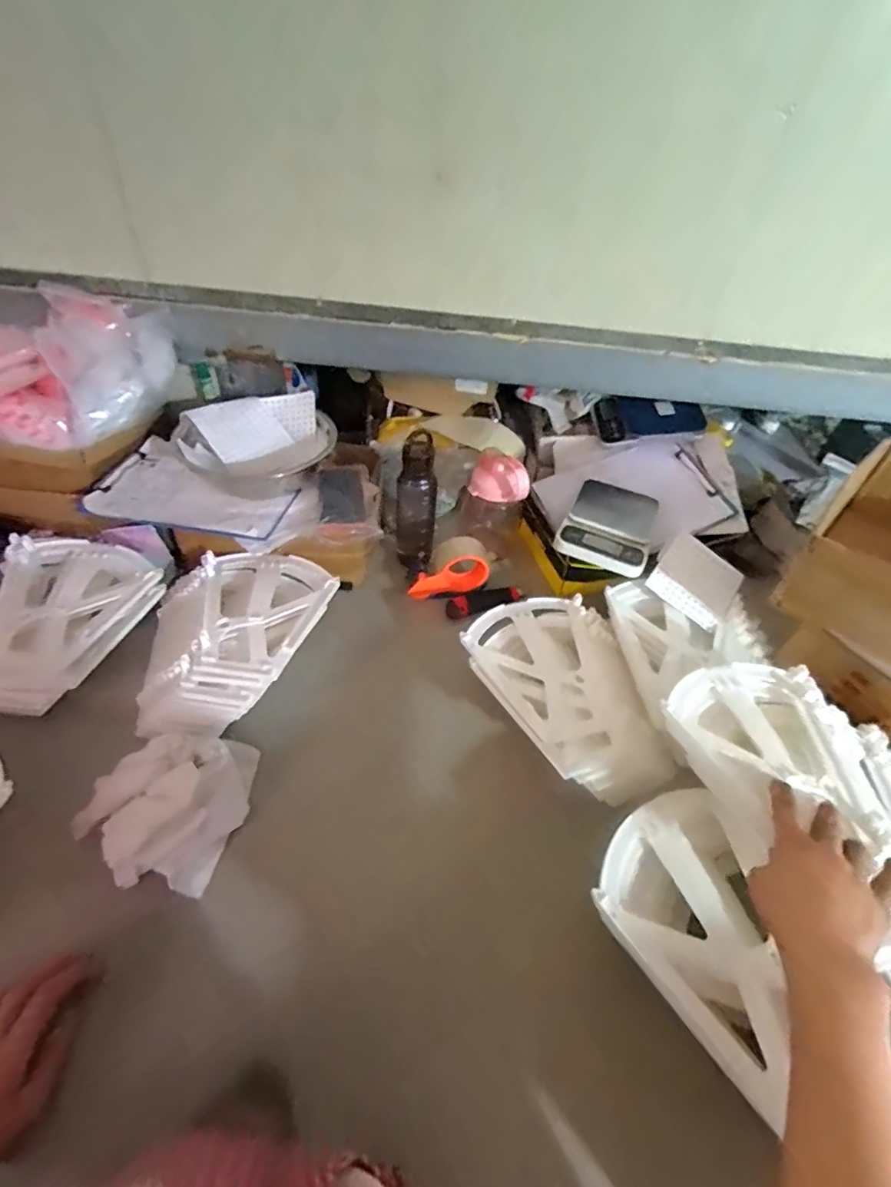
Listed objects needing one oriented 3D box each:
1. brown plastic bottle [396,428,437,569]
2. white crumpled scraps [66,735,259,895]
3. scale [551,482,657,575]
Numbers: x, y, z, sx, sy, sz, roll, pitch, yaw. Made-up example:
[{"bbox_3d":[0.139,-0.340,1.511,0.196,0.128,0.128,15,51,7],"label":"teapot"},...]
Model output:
[{"bbox_3d":[-0.052,-0.139,0.850,0.068,0.244,0.054,4,45,-1],"label":"brown plastic bottle"},{"bbox_3d":[-0.319,0.236,0.582,0.172,0.068,0.168,5,45,-1],"label":"white crumpled scraps"},{"bbox_3d":[0.280,-0.122,0.865,0.145,0.032,0.201,18,46,13],"label":"scale"}]

